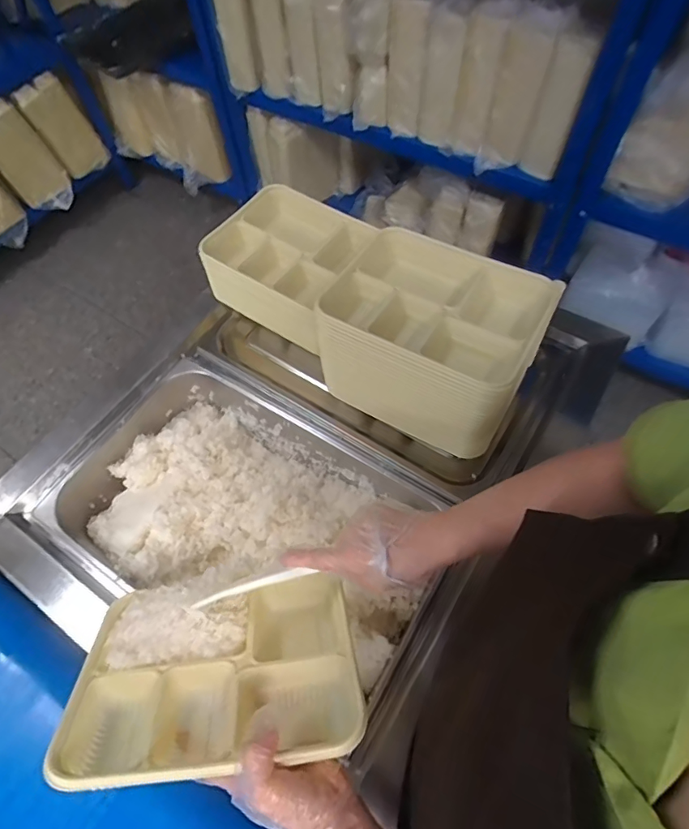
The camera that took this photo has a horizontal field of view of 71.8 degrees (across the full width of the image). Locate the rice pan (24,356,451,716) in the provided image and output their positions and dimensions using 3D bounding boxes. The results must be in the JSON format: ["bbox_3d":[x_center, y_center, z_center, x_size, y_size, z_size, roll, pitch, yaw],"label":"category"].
[{"bbox_3d":[-0.134,0.153,0.687,0.516,0.120,0.323,27,64,17],"label":"rice pan"}]

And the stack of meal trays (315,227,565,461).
[{"bbox_3d":[0.106,-0.102,0.639,0.265,0.153,0.199,27,64,17],"label":"stack of meal trays"}]

